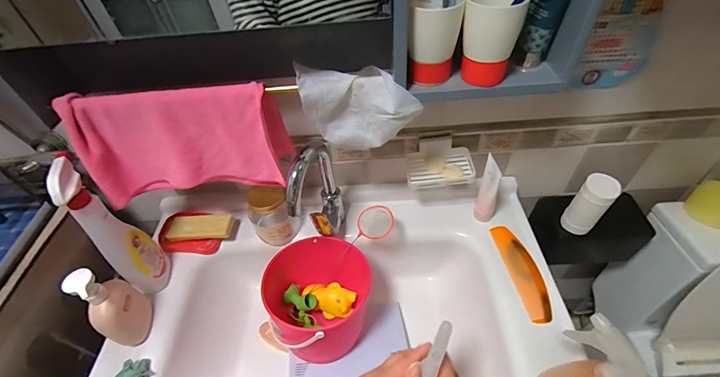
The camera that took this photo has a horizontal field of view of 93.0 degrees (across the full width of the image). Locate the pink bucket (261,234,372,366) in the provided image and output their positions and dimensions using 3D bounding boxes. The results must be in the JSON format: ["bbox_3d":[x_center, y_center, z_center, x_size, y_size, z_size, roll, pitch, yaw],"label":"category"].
[{"bbox_3d":[-0.075,0.204,0.642,0.166,0.147,0.182,-3,48,3],"label":"pink bucket"}]

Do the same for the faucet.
[{"bbox_3d":[-0.074,0.020,0.609,0.045,0.226,0.155,8,49,13],"label":"faucet"}]

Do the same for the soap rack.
[{"bbox_3d":[0.158,-0.038,0.667,0.128,0.028,0.080,-5,48,1],"label":"soap rack"}]

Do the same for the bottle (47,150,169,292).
[{"bbox_3d":[-0.412,0.076,0.573,0.077,0.282,0.070,28,56,27],"label":"bottle"}]

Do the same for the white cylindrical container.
[{"bbox_3d":[0.465,0.035,0.693,0.055,0.129,0.060,-3,48,3],"label":"white cylindrical container"}]

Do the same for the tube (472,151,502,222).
[{"bbox_3d":[0.257,0.006,0.676,0.034,0.146,0.055,-8,47,-13],"label":"tube"}]

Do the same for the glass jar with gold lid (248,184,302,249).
[{"bbox_3d":[-0.179,0.055,0.706,0.087,0.123,0.088,-3,48,3],"label":"glass jar with gold lid"}]

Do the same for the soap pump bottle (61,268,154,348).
[{"bbox_3d":[-0.396,0.191,0.551,0.049,0.169,0.076,17,52,20],"label":"soap pump bottle"}]

